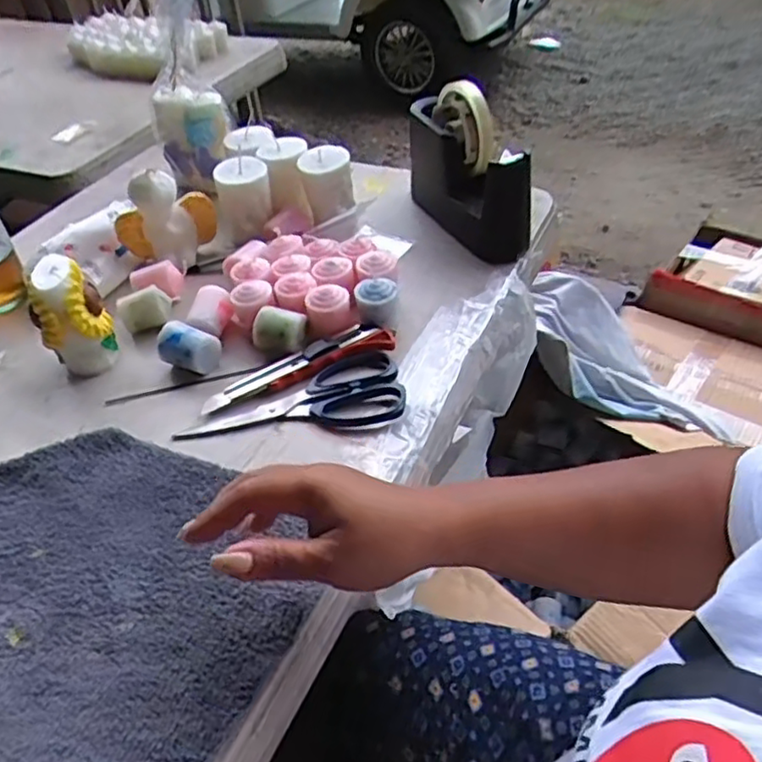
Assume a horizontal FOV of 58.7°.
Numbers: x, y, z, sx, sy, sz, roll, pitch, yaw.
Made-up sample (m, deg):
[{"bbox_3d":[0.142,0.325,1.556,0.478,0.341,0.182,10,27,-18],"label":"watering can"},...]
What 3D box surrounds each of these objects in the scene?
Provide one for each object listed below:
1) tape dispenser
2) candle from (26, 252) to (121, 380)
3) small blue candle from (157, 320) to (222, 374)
[{"bbox_3d":[0.083,-0.218,0.690,0.055,0.130,0.183,-21,43,-14],"label":"tape dispenser"},{"bbox_3d":[-0.266,-0.055,0.594,0.050,0.101,0.060,4,43,13],"label":"candle"},{"bbox_3d":[-0.168,-0.028,0.595,0.046,0.038,0.033,14,46,22],"label":"small blue candle"}]

